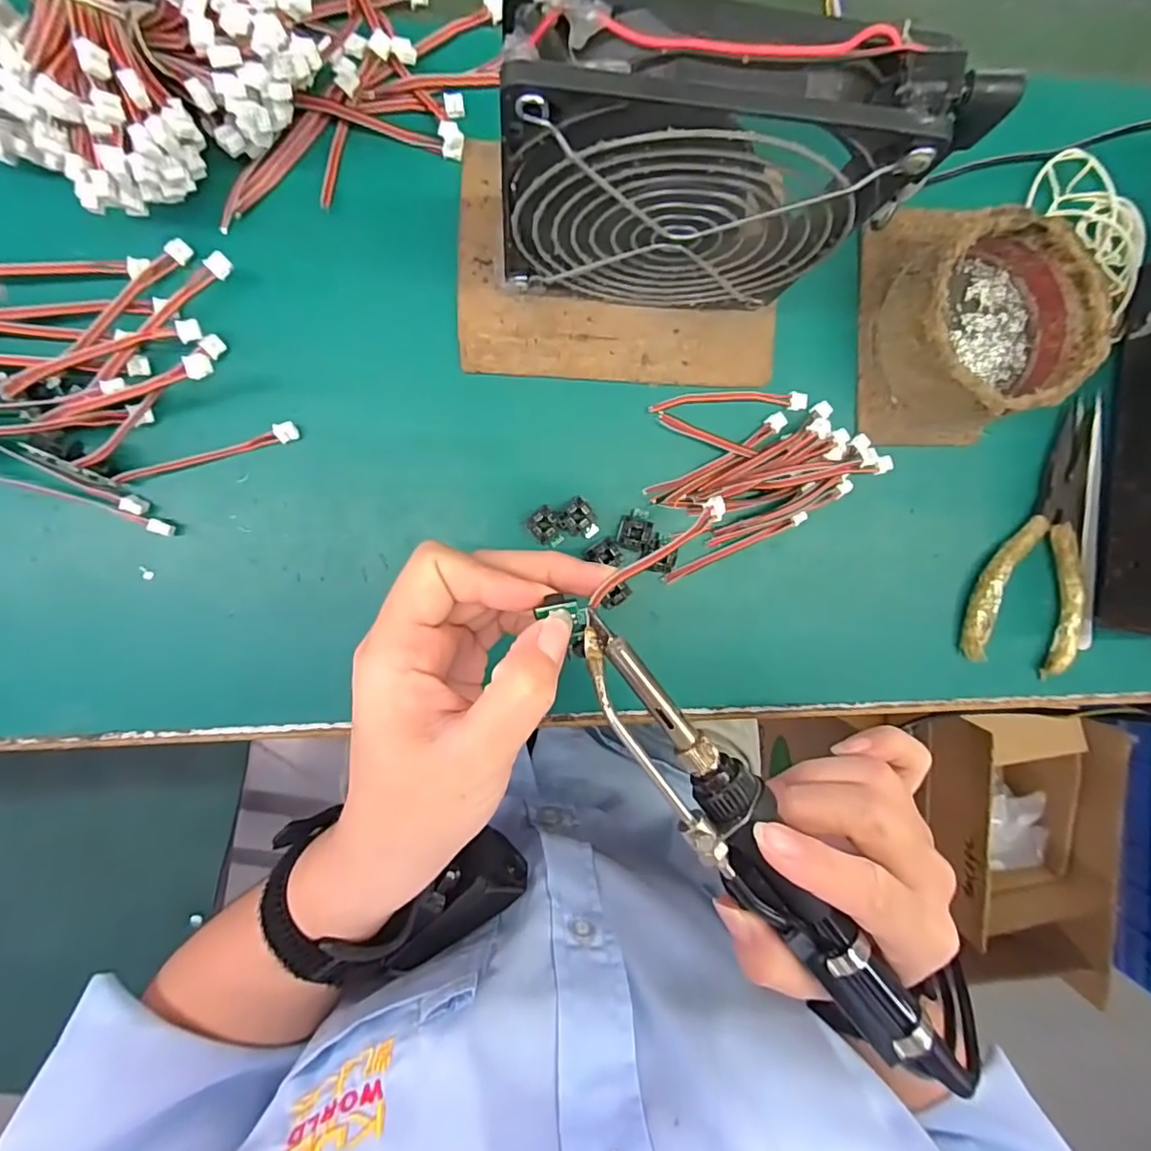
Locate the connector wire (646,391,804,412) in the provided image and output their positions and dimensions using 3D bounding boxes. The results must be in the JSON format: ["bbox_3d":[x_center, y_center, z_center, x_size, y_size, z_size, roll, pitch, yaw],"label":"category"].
[{"bbox_3d":[0.072,-0.082,0.273,0.074,0.005,0.009,-2,94,-6],"label":"connector wire"}]

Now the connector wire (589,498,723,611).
[{"bbox_3d":[0.031,-0.010,0.205,0.071,0.004,0.008,-35,98,-28],"label":"connector wire"}]

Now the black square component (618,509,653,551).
[{"bbox_3d":[0.028,-0.022,0.269,0.014,0.008,0.019,15,92,-7],"label":"black square component"}]

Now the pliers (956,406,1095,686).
[{"bbox_3d":[0.237,-0.019,0.291,0.058,0.010,0.134,14,93,-7],"label":"pliers"}]

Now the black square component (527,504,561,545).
[{"bbox_3d":[-0.014,-0.023,0.266,0.014,0.009,0.014,-45,97,-1],"label":"black square component"}]

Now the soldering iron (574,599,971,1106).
[{"bbox_3d":[0.063,0.094,0.187,0.027,0.018,0.192,-38,95,-2],"label":"soldering iron"}]

